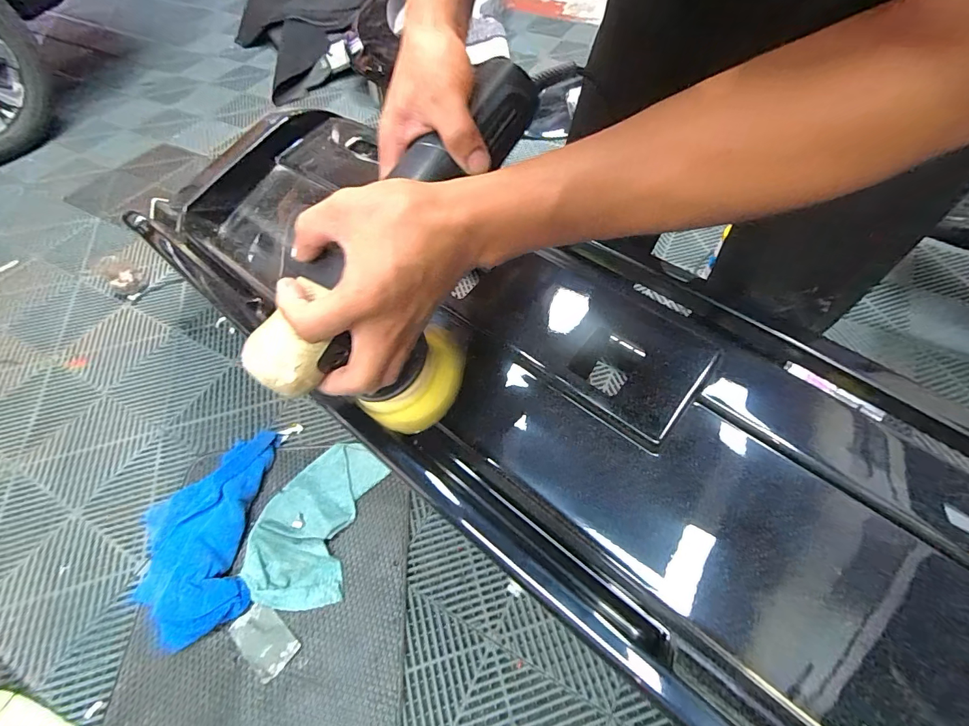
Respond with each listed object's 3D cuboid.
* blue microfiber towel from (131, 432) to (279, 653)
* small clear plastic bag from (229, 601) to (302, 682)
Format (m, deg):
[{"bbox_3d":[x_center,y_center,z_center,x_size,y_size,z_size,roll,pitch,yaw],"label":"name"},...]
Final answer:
[{"bbox_3d":[-0.508,0.296,0.767,0.214,0.046,0.352,-6,56,-4],"label":"blue microfiber towel"},{"bbox_3d":[-0.356,0.443,0.691,0.106,0.008,0.069,35,63,21],"label":"small clear plastic bag"}]

